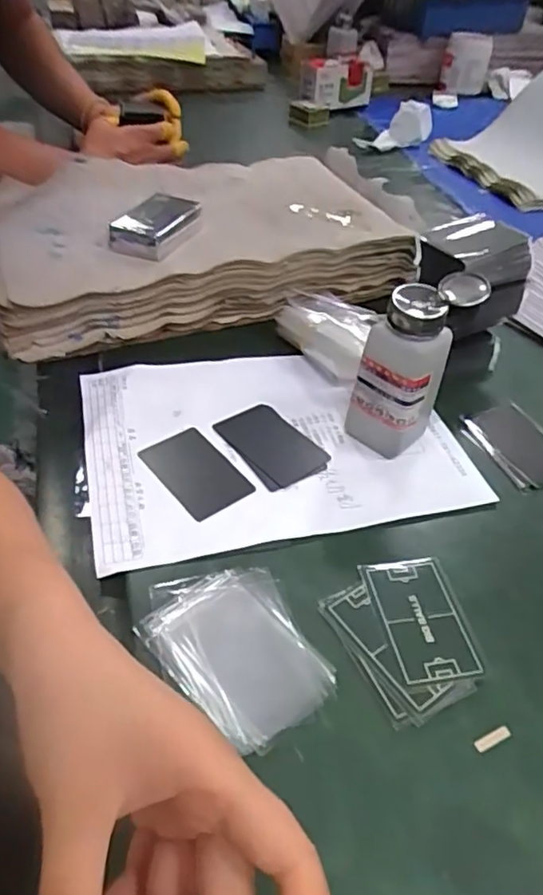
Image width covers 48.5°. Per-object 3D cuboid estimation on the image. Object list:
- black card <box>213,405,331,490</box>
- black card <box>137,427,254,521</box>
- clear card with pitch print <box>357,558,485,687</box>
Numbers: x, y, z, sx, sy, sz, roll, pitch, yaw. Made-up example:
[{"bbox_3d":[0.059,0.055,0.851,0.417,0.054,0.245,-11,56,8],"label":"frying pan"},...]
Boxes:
[{"bbox_3d":[0.000,-0.004,0.493,0.055,0.004,0.088,-29,52,-31],"label":"black card"},{"bbox_3d":[-0.058,0.018,0.460,0.055,0.004,0.085,-26,50,-31],"label":"black card"},{"bbox_3d":[0.094,0.106,0.379,0.052,0.004,0.086,-4,44,-10],"label":"clear card with pitch print"}]

